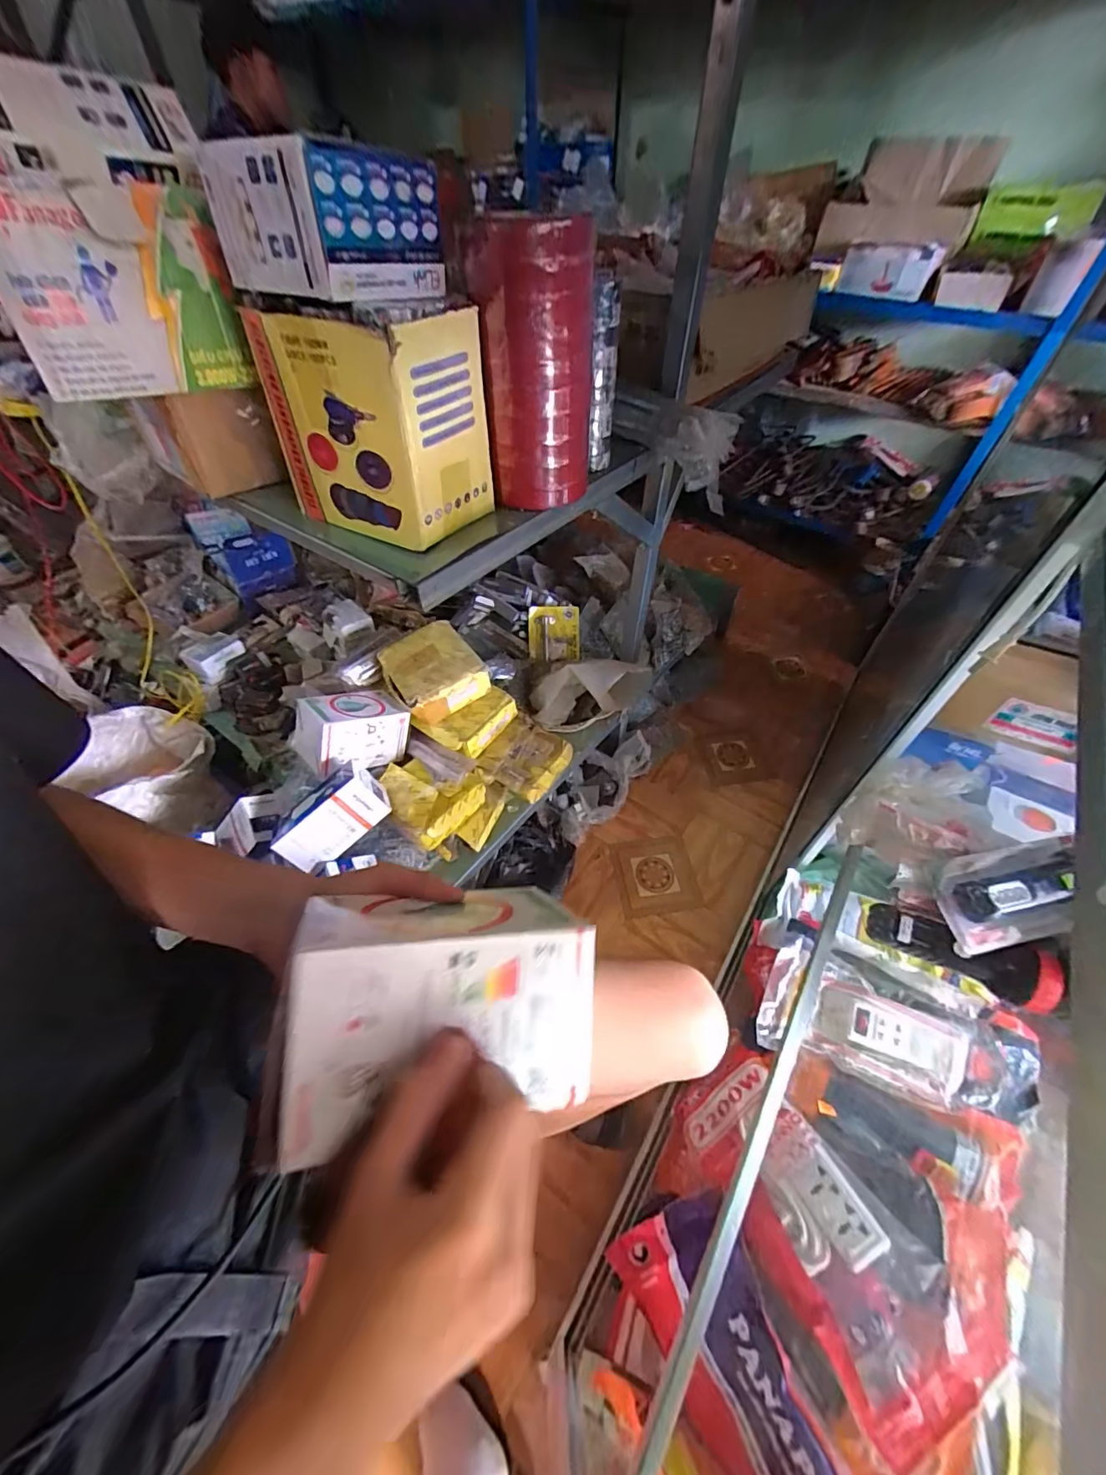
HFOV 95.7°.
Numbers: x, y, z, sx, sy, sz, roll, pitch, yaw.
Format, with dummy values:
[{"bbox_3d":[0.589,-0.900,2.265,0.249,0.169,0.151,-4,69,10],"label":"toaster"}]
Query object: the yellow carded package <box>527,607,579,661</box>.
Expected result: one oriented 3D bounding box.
[{"bbox_3d":[0.003,-0.221,1.073,0.110,0.114,0.024,-2,7,-9],"label":"yellow carded package"}]

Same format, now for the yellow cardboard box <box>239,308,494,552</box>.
[{"bbox_3d":[-0.163,-0.300,0.478,0.169,0.167,0.116,25,55,19],"label":"yellow cardboard box"}]

